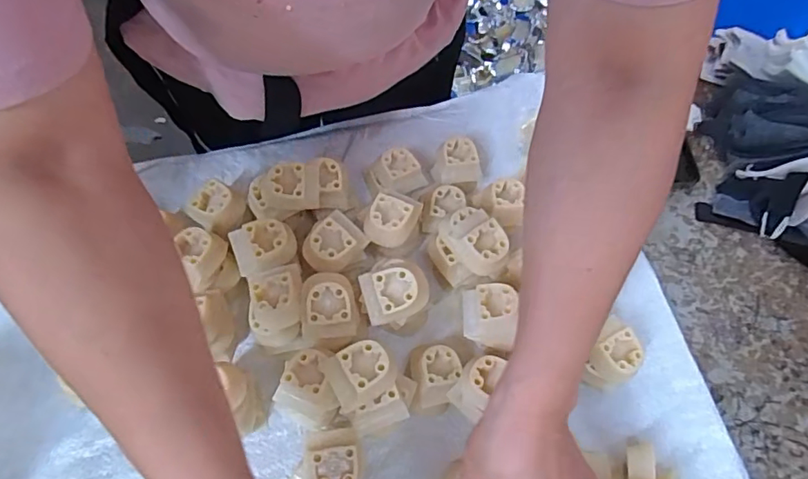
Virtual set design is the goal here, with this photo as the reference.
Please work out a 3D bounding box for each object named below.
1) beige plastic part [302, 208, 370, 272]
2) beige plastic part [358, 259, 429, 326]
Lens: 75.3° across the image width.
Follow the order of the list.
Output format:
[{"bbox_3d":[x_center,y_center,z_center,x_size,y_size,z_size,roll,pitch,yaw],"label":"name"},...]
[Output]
[{"bbox_3d":[-0.055,0.003,0.406,0.035,0.019,0.045,40,69,16],"label":"beige plastic part"},{"bbox_3d":[-0.007,0.036,0.380,0.046,0.026,0.042,-22,76,5],"label":"beige plastic part"}]

